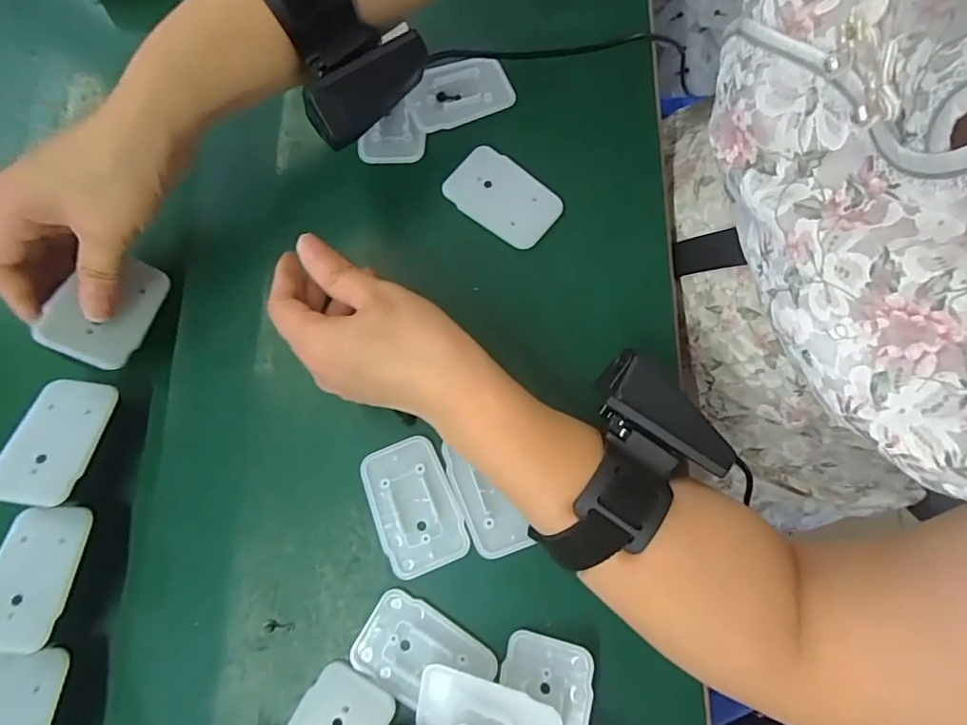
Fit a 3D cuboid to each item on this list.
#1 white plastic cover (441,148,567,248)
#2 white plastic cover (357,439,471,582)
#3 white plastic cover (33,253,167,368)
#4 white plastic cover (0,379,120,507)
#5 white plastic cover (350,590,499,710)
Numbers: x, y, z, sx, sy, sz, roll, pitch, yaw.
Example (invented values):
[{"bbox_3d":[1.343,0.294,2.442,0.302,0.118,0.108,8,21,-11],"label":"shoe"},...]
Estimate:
[{"bbox_3d":[0.012,-0.103,0.332,0.069,0.004,0.043,37,80,10],"label":"white plastic cover"},{"bbox_3d":[-0.039,0.078,0.293,0.044,0.004,0.069,-24,76,-4],"label":"white plastic cover"},{"bbox_3d":[-0.208,-0.032,0.298,0.045,0.008,0.067,26,54,-27],"label":"white plastic cover"},{"bbox_3d":[-0.227,0.041,0.284,0.043,0.004,0.068,8,61,-4],"label":"white plastic cover"},{"bbox_3d":[-0.031,0.150,0.274,0.068,0.005,0.043,28,78,8],"label":"white plastic cover"}]

